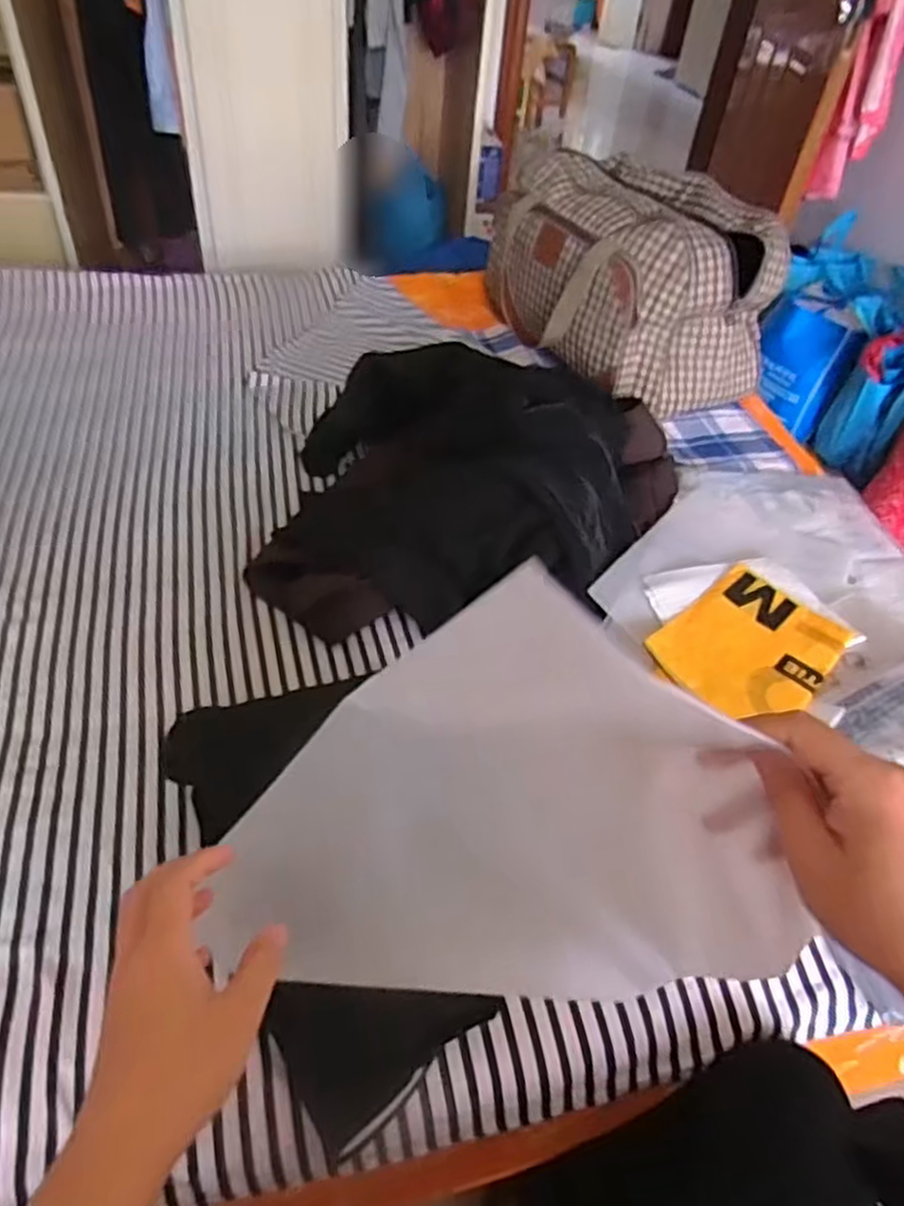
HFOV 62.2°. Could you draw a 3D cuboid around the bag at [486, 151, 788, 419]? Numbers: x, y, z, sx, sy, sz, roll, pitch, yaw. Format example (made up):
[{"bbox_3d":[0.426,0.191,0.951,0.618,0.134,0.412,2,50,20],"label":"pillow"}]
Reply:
[{"bbox_3d":[0.306,-0.570,1.310,0.311,0.253,0.452,-18,51,-23],"label":"bag"}]

